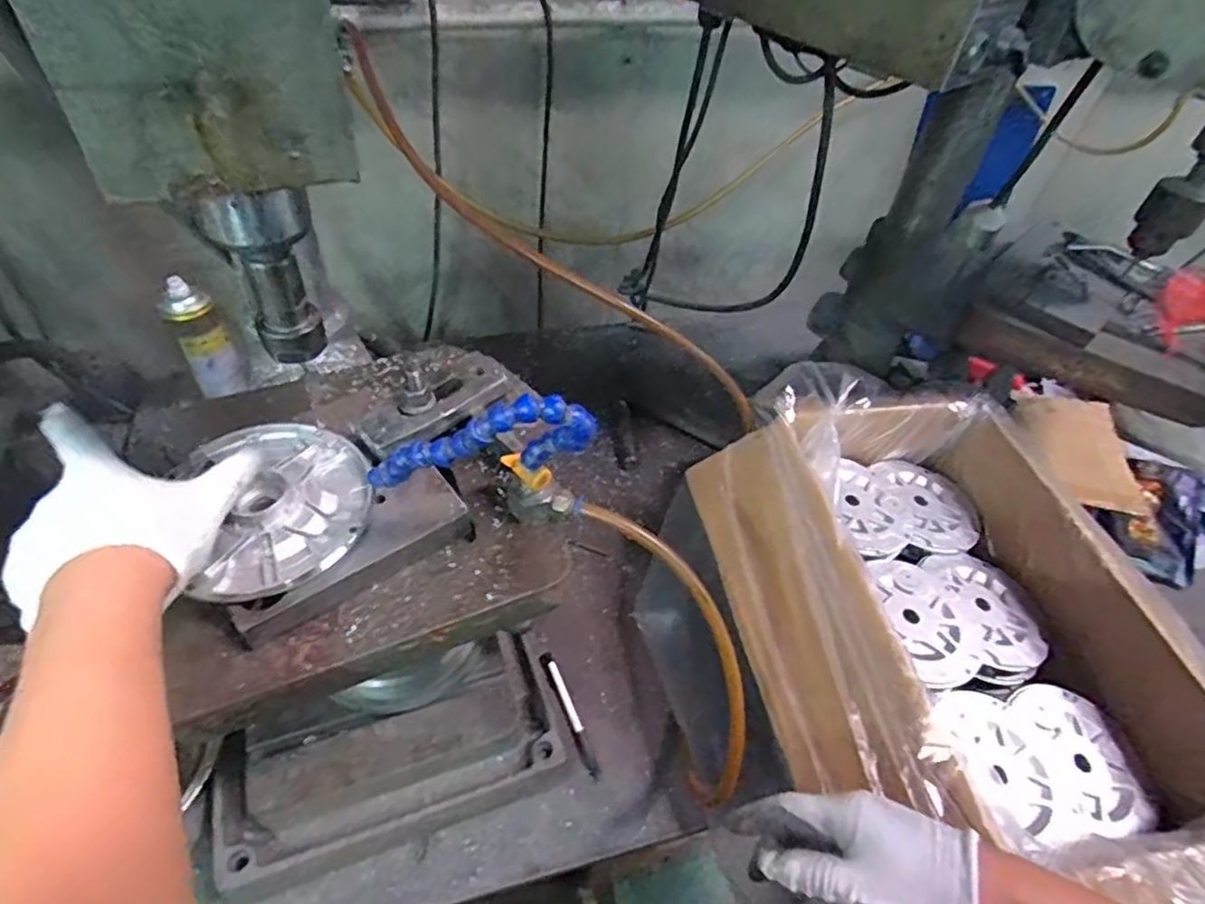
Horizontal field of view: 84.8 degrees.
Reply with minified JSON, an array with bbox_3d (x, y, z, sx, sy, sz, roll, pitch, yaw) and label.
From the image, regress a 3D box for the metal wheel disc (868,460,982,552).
[{"bbox_3d":[0.376,0.064,0.763,0.127,0.022,0.125,22,40,2],"label":"metal wheel disc"}]

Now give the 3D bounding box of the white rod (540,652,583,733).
[{"bbox_3d":[-0.045,0.262,0.723,0.013,0.007,0.094,-17,52,-21],"label":"white rod"}]

